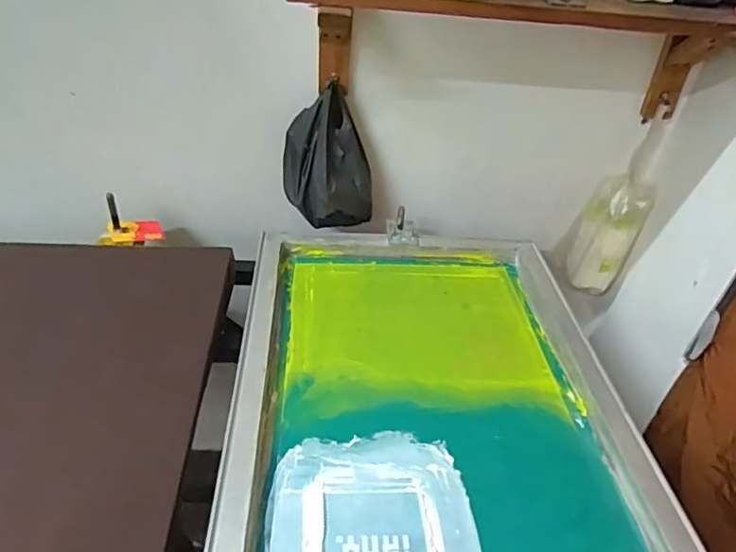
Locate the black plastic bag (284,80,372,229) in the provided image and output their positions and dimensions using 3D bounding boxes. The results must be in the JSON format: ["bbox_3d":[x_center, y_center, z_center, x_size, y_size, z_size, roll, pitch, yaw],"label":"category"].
[{"bbox_3d":[-0.065,-0.188,0.964,0.119,0.221,0.118,-18,45,-27],"label":"black plastic bag"}]

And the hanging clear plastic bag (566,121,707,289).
[{"bbox_3d":[0.453,-0.077,1.096,0.110,0.226,0.059,25,43,22],"label":"hanging clear plastic bag"}]

